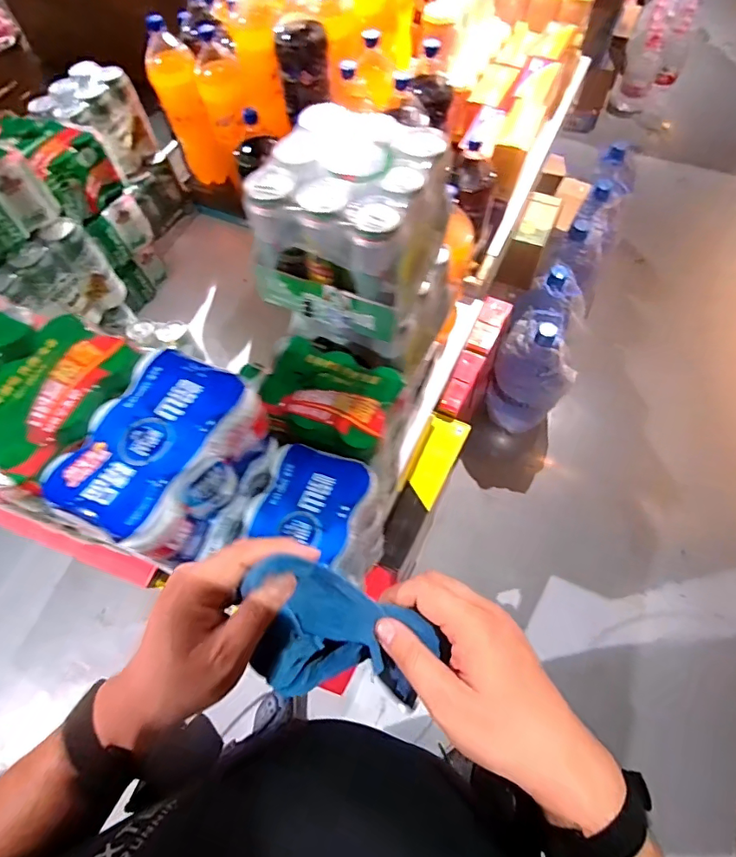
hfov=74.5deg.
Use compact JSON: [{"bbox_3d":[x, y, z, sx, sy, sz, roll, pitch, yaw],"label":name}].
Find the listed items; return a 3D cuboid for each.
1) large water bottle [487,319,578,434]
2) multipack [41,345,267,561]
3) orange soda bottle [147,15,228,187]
[{"bbox_3d":[0.580,-0.171,1.730,0.262,0.411,0.221,24,66,15],"label":"large water bottle"},{"bbox_3d":[-0.208,0.033,0.512,0.129,0.114,0.182,22,65,14],"label":"multipack"},{"bbox_3d":[-0.429,-0.752,1.145,0.100,0.346,0.101,-23,63,-9],"label":"orange soda bottle"}]

